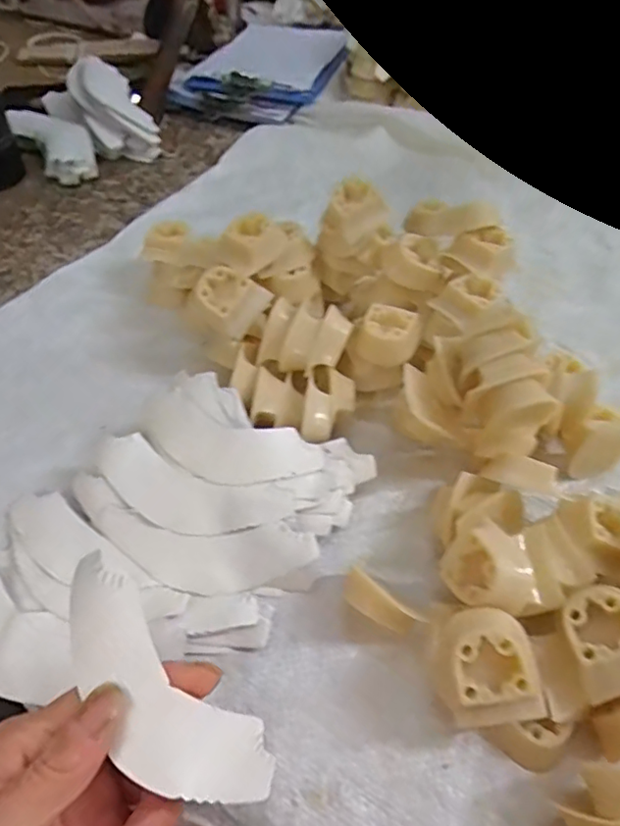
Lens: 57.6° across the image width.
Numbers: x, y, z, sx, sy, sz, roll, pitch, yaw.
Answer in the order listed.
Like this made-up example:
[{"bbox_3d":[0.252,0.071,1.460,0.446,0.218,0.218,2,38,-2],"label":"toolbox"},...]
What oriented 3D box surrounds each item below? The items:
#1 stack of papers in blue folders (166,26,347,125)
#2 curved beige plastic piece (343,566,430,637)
[{"bbox_3d":[-0.054,-0.410,0.665,0.157,0.027,0.202,16,57,14],"label":"stack of papers in blue folders"},{"bbox_3d":[0.037,0.103,0.300,0.044,0.007,0.016,33,57,21],"label":"curved beige plastic piece"}]

